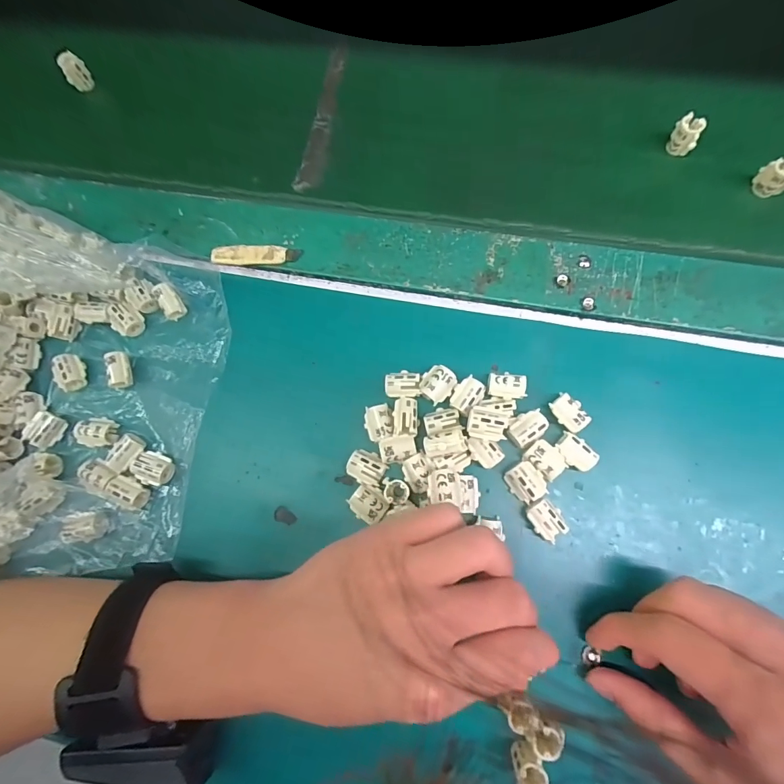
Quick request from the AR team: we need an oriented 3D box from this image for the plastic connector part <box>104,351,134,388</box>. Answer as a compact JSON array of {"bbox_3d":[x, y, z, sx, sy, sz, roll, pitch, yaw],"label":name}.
[{"bbox_3d":[-0.177,-0.015,0.269,0.010,0.012,0.024,-19,76,1],"label":"plastic connector part"}]

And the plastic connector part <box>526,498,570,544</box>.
[{"bbox_3d":[0.089,0.074,0.240,0.017,0.012,0.021,-36,77,-3],"label":"plastic connector part"}]

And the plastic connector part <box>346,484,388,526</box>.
[{"bbox_3d":[-0.014,0.067,0.248,0.021,0.010,0.019,38,83,12],"label":"plastic connector part"}]

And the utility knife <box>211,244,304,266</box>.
[{"bbox_3d":[-0.094,-0.095,0.286,0.060,0.004,0.013,1,78,5],"label":"utility knife"}]

